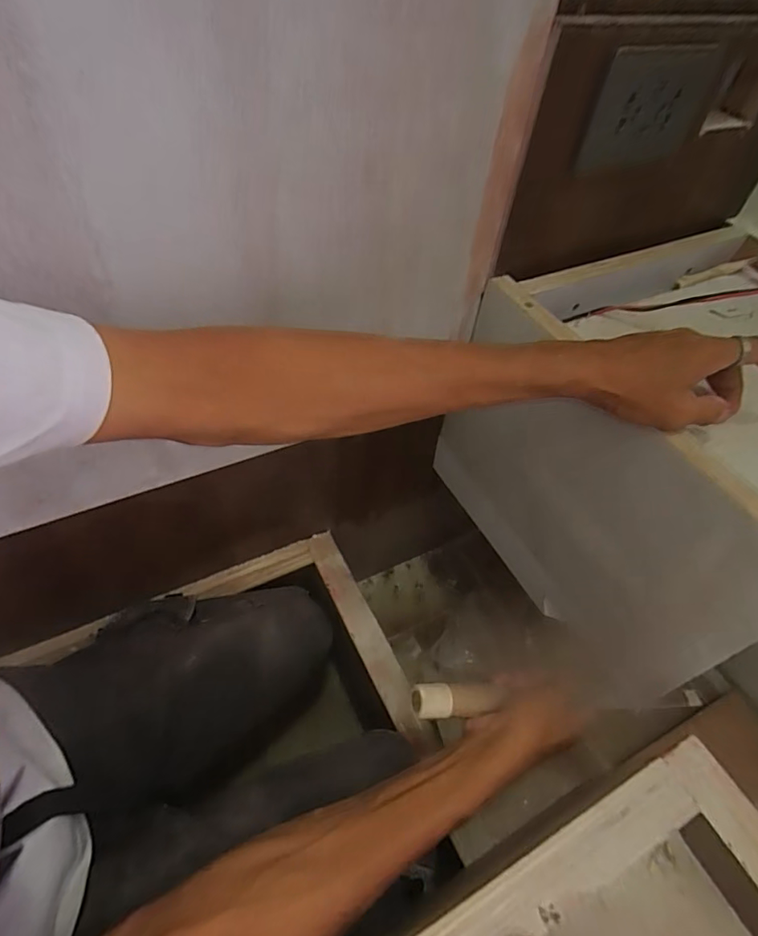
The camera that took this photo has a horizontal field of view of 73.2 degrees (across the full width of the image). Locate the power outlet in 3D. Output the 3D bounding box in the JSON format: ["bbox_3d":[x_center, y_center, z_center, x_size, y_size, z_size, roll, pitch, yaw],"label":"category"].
[{"bbox_3d":[0.223,-0.295,0.421,0.132,0.081,0.007,-23,56,-22],"label":"power outlet"}]

